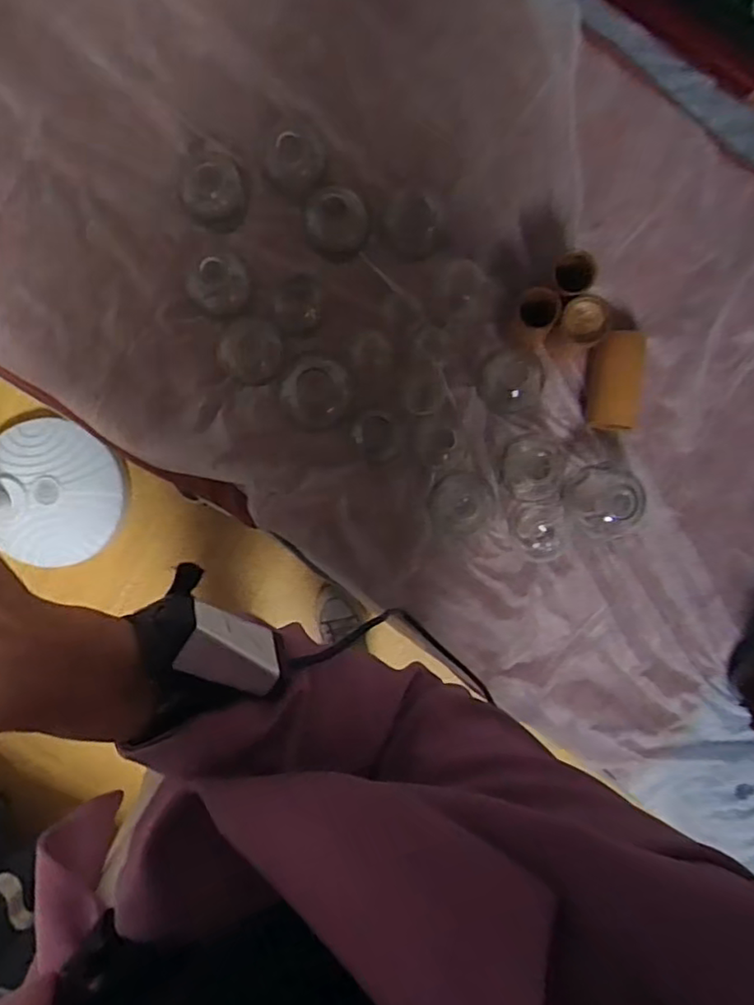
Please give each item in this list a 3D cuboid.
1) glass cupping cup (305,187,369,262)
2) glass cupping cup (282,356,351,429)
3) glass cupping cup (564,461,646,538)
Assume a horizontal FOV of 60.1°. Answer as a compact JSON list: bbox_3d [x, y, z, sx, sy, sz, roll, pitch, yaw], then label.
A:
[{"bbox_3d":[-0.042,-0.290,0.674,0.062,0.054,0.062,-12,93,-1],"label":"glass cupping cup"},{"bbox_3d":[-0.063,-0.112,0.664,0.069,0.062,0.071,0,92,-2],"label":"glass cupping cup"},{"bbox_3d":[0.241,-0.003,0.701,0.073,0.069,0.078,0,92,-2],"label":"glass cupping cup"}]

